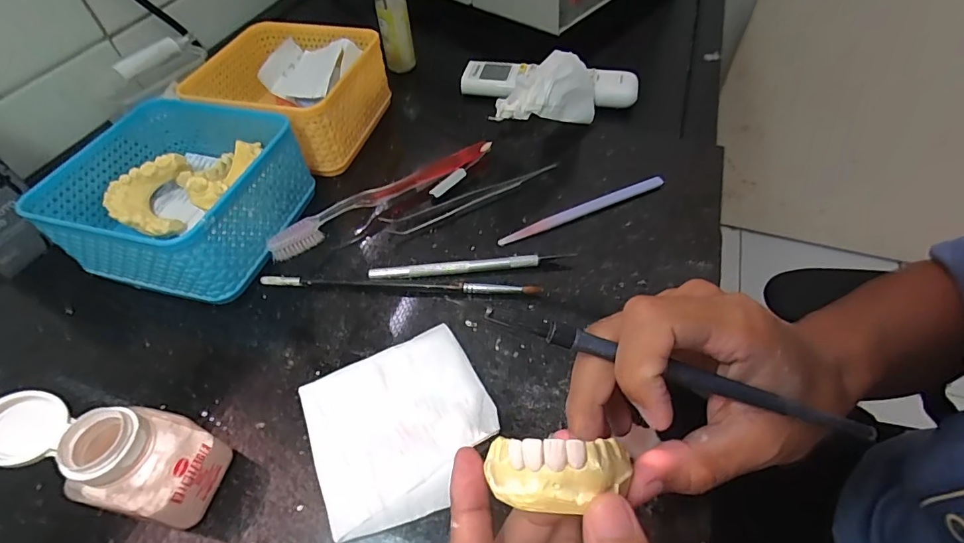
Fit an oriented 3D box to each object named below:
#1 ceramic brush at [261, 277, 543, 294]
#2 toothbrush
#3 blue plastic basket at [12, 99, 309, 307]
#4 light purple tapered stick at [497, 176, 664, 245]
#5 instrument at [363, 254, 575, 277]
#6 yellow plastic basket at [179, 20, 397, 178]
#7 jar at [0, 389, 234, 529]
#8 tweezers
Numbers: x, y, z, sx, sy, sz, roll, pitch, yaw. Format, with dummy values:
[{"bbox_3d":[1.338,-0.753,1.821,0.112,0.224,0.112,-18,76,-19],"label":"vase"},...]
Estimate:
[{"bbox_3d":[-0.055,0.008,0.302,0.187,0.008,0.008,3,52,4],"label":"ceramic brush"},{"bbox_3d":[-0.073,-0.057,0.346,0.181,0.018,0.021,-32,57,-21],"label":"toothbrush"},{"bbox_3d":[-0.209,-0.058,0.327,0.136,0.062,0.138,11,53,10],"label":"blue plastic basket"},{"bbox_3d":[0.077,-0.047,0.339,0.139,0.005,0.010,-21,54,-14],"label":"light purple tapered stick"},{"bbox_3d":[-0.007,-0.005,0.310,0.138,0.008,0.009,-5,52,-2],"label":"instrument"},{"bbox_3d":[-0.167,-0.156,0.401,0.133,0.064,0.130,11,53,10],"label":"yellow plastic basket"},{"bbox_3d":[-0.165,0.083,0.207,0.066,0.075,0.041,10,53,10],"label":"jar"},{"bbox_3d":[-0.006,-0.058,0.349,0.140,0.010,0.020,-21,54,-14],"label":"tweezers"}]

